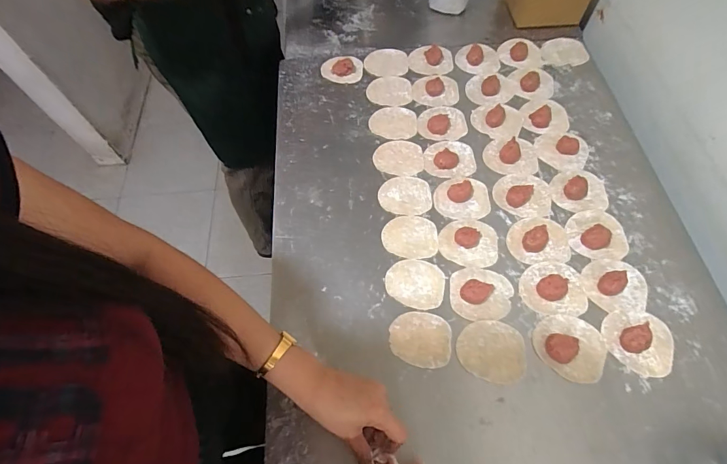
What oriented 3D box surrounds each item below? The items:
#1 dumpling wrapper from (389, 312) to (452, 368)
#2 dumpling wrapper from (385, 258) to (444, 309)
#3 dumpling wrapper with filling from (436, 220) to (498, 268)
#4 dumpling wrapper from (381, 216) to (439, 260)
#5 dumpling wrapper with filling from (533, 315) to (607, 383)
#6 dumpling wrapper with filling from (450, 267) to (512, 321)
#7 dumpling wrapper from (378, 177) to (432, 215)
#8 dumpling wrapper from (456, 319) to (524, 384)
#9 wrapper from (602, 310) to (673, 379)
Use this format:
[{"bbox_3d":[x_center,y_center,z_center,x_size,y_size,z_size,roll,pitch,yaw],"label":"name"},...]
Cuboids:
[{"bbox_3d":[0.073,0.137,0.493,0.077,0.004,0.067,5,62,4],"label":"dumpling wrapper"},{"bbox_3d":[0.072,0.070,0.531,0.078,0.004,0.068,13,66,7],"label":"dumpling wrapper"},{"bbox_3d":[0.153,0.012,0.552,0.083,0.023,0.073,2,65,2],"label":"dumpling wrapper with filling"},{"bbox_3d":[0.069,0.008,0.565,0.080,0.004,0.067,2,65,2],"label":"dumpling wrapper"},{"bbox_3d":[0.262,0.141,0.478,0.083,0.016,0.078,-1,62,1],"label":"dumpling wrapper with filling"},{"bbox_3d":[0.160,0.080,0.513,0.082,0.027,0.072,0,65,1],"label":"dumpling wrapper with filling"},{"bbox_3d":[0.065,-0.058,0.601,0.081,0.005,0.069,1,65,2],"label":"dumpling wrapper"},{"bbox_3d":[0.162,0.149,0.486,0.083,0.004,0.073,12,63,8],"label":"dumpling wrapper"},{"bbox_3d":[0.348,0.136,0.477,0.083,0.023,0.077,-1,62,1],"label":"wrapper"}]

